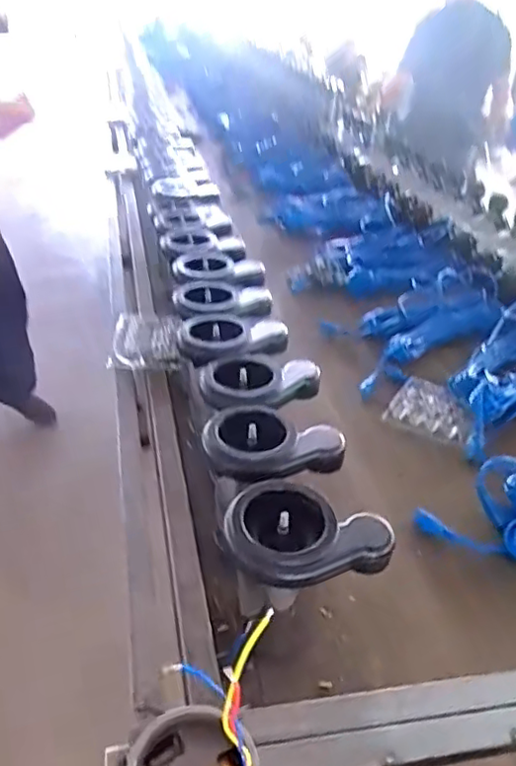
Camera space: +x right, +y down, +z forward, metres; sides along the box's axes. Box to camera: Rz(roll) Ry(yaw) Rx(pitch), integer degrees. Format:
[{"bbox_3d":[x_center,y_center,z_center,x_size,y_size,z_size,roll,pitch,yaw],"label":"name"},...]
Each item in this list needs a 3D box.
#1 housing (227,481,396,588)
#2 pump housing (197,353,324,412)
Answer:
[{"bbox_3d":[0.050,0.155,0.645,0.168,0.047,0.124,-6,35,-15],"label":"housing"},{"bbox_3d":[-0.001,-0.009,0.882,0.171,0.036,0.129,-19,39,-30],"label":"pump housing"}]

